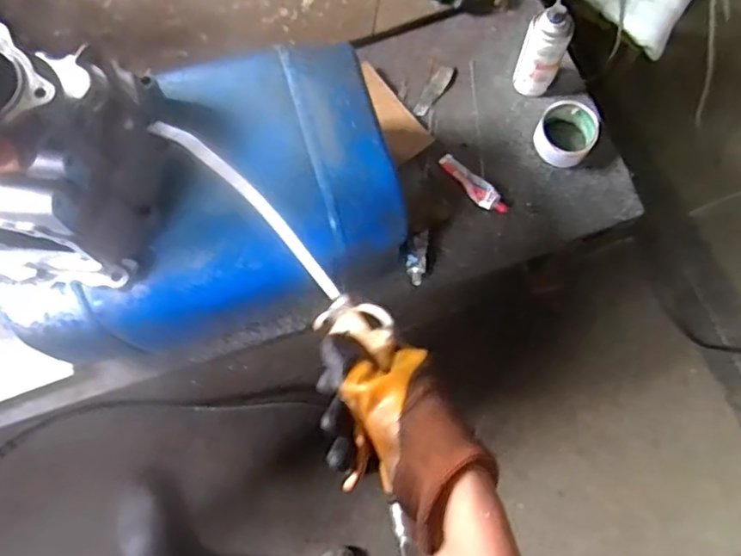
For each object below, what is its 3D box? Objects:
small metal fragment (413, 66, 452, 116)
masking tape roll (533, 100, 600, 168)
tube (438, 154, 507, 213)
[{"bbox_3d":[0.100,-0.295,0.974,0.026,0.009,0.105,29,74,7],"label":"small metal fragment"},{"bbox_3d":[0.290,-0.214,0.920,0.090,0.046,0.099,1,73,-2],"label":"masking tape roll"},{"bbox_3d":[0.149,-0.134,0.901,0.119,0.020,0.035,42,76,10],"label":"tube"}]

